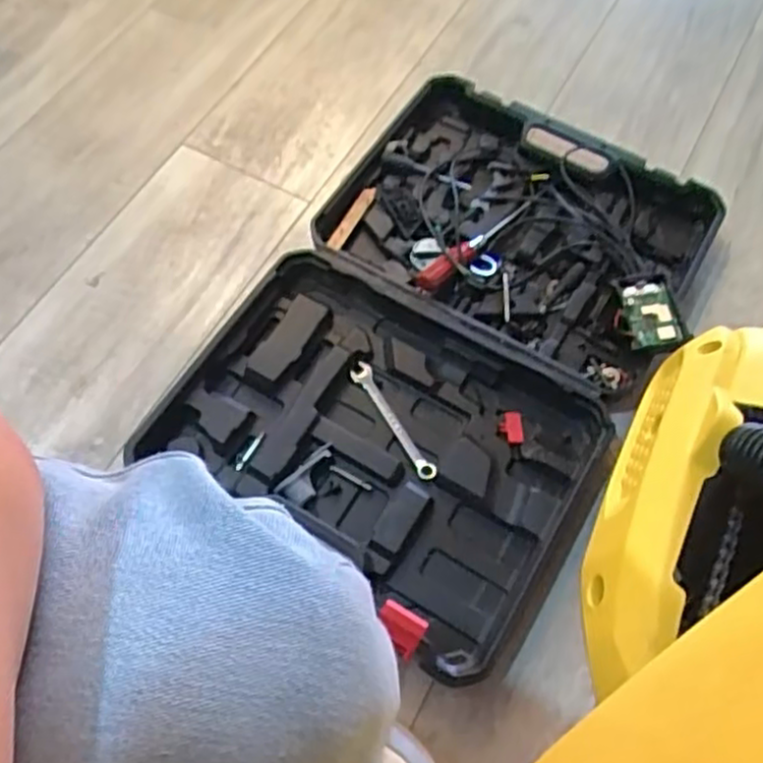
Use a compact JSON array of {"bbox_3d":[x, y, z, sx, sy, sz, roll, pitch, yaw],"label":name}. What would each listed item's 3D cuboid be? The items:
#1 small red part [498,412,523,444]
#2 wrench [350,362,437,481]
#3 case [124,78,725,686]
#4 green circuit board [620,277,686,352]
[{"bbox_3d":[0.140,0.051,0.815,0.026,0.009,0.041,-1,64,0],"label":"small red part"},{"bbox_3d":[0.011,0.043,0.816,0.025,0.012,0.156,-28,67,-12],"label":"wrench"},{"bbox_3d":[0.080,-0.066,0.854,0.430,0.059,0.637,28,68,13],"label":"case"},{"bbox_3d":[0.300,-0.073,0.825,0.056,0.014,0.091,-5,58,9],"label":"green circuit board"}]

